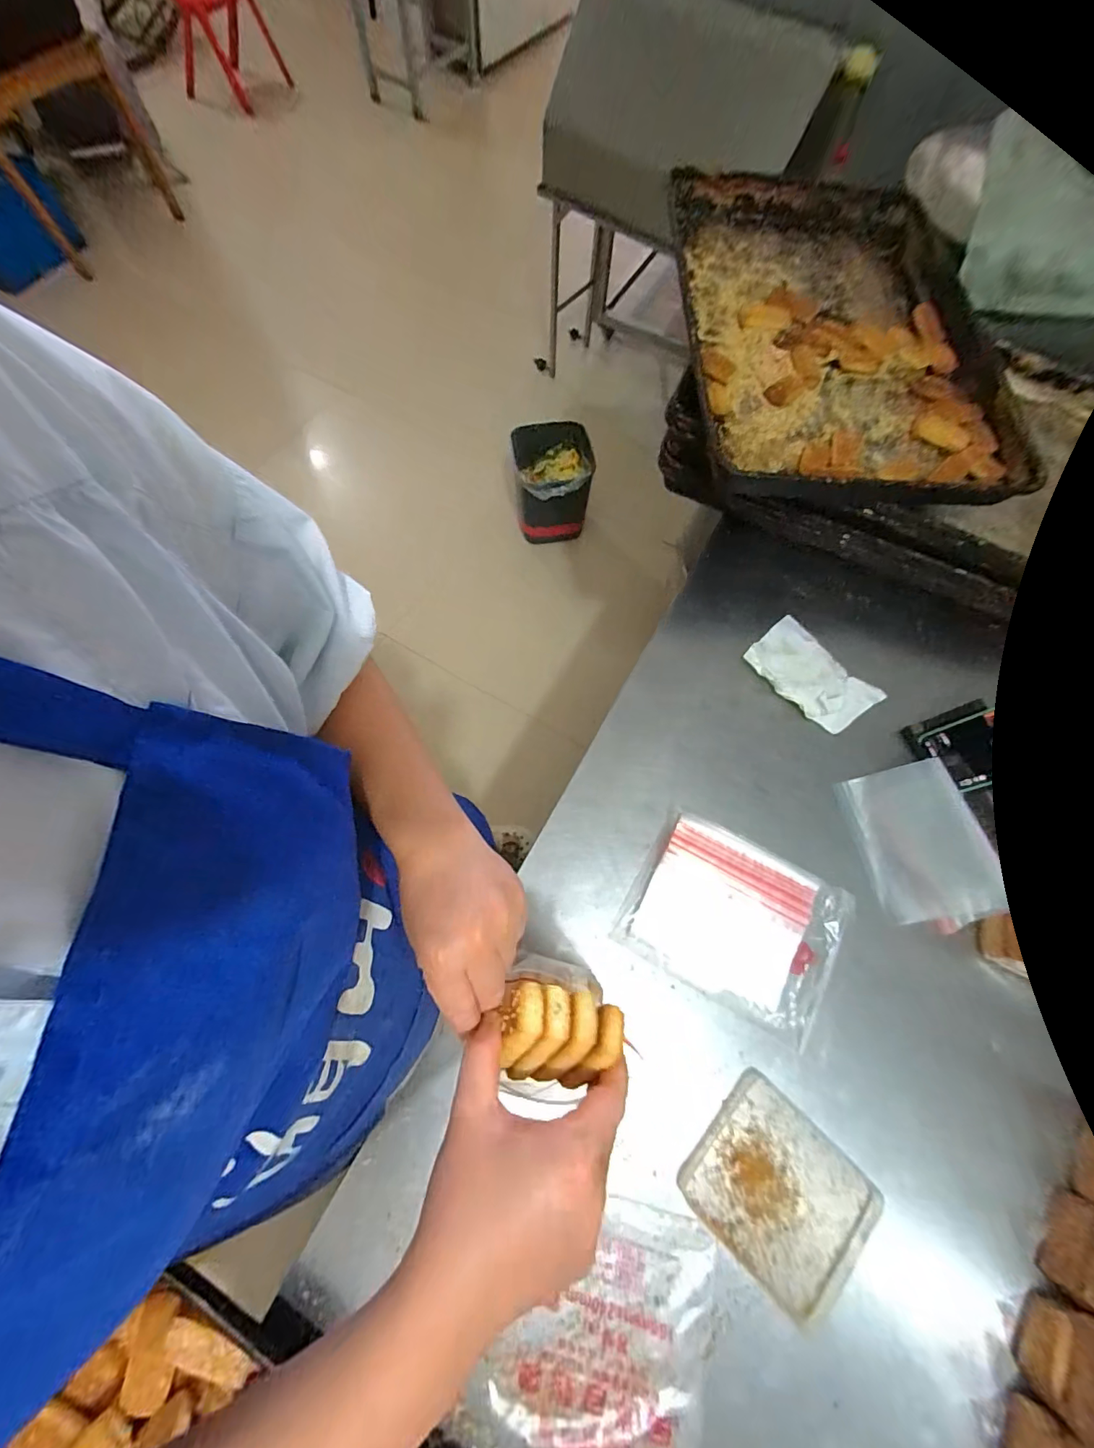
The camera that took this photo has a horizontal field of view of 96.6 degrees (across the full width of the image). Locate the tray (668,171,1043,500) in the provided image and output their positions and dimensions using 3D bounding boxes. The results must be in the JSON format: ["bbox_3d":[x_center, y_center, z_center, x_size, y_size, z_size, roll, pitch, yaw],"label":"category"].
[{"bbox_3d":[0.404,-0.567,0.691,0.428,0.060,0.653,-1,69,-2],"label":"tray"}]

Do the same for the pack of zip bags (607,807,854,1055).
[{"bbox_3d":[0.204,0.210,0.522,0.213,0.031,0.166,28,71,8],"label":"pack of zip bags"}]

